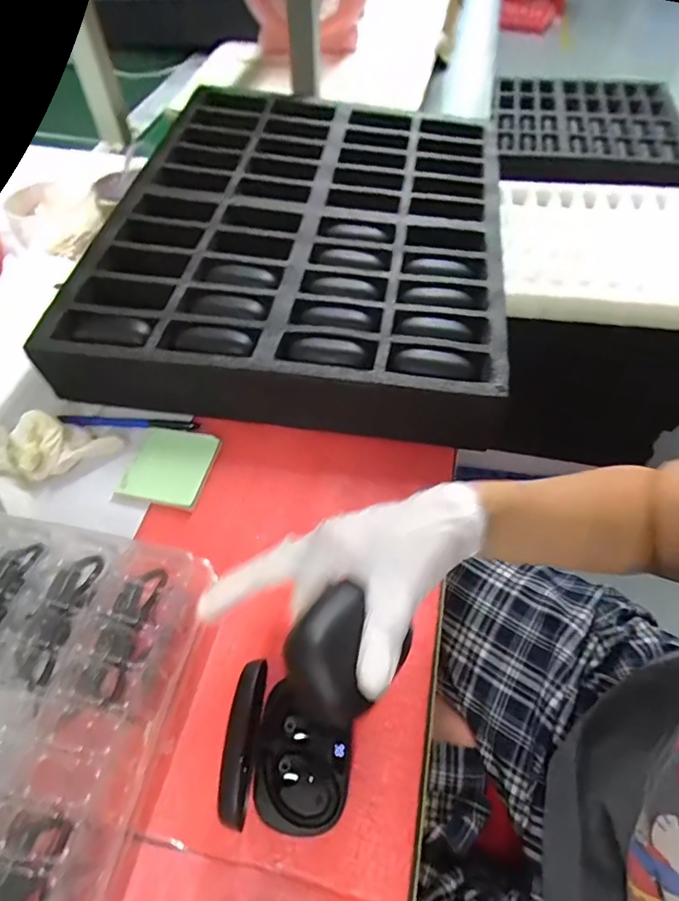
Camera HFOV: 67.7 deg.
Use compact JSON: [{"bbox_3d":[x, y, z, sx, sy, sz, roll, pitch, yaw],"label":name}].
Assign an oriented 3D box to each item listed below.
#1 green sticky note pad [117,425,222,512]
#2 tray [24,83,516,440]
[{"bbox_3d":[-0.156,0.014,0.469,0.074,0.012,0.075,11,55,9],"label":"green sticky note pad"},{"bbox_3d":[-0.036,-0.249,0.601,0.433,0.067,0.496,6,55,5],"label":"tray"}]

